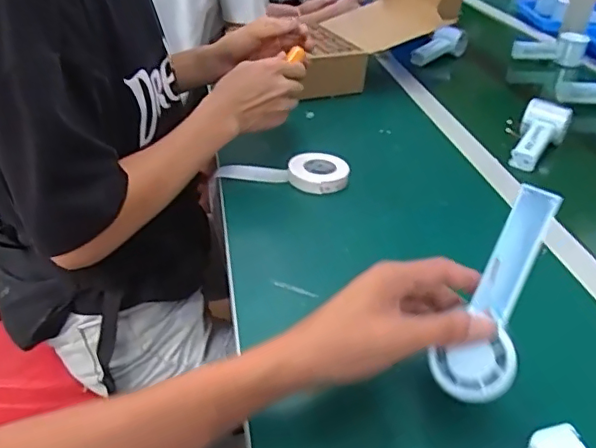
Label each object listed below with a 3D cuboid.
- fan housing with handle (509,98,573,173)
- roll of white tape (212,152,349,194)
[{"bbox_3d":[0.345,-0.124,0.813,0.062,0.047,0.137,25,57,29],"label":"fan housing with handle"},{"bbox_3d":[-0.017,-0.071,0.712,0.162,0.021,0.066,7,34,6],"label":"roll of white tape"}]

